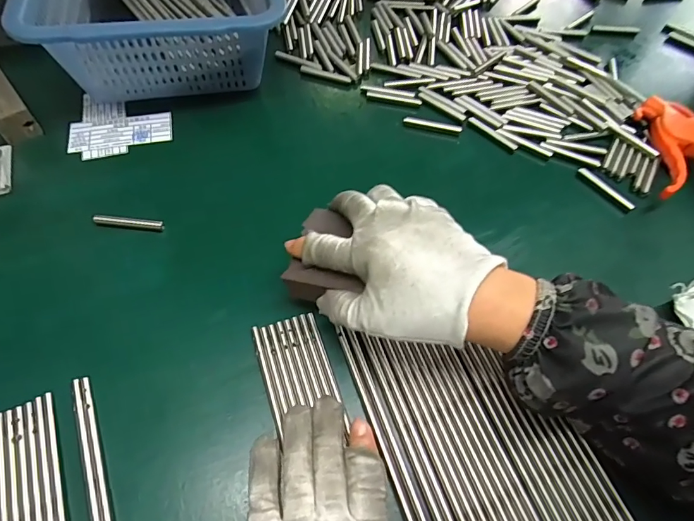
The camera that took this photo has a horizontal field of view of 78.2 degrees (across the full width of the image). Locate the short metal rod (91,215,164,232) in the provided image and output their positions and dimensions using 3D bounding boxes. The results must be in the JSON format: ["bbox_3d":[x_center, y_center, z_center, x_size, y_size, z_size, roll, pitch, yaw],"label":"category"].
[{"bbox_3d":[-0.180,-0.032,0.355,0.055,0.010,0.008,4,58,1],"label":"short metal rod"}]

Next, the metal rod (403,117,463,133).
[{"bbox_3d":[0.086,-0.136,0.430,0.058,0.006,0.008,13,59,6],"label":"metal rod"}]

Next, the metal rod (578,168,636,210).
[{"bbox_3d":[0.240,-0.067,0.395,0.007,0.007,0.058,-30,64,-18],"label":"metal rod"}]

